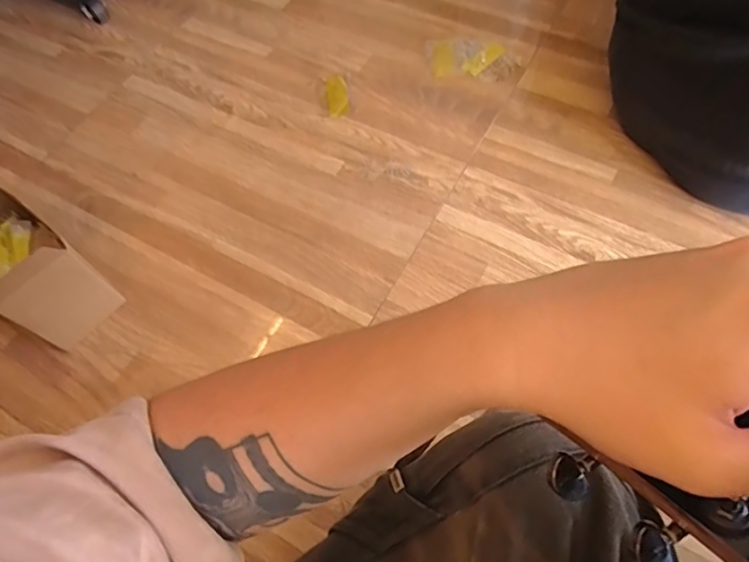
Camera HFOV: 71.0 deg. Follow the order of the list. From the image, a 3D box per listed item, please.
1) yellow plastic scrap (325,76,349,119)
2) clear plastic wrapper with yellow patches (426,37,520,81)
[{"bbox_3d":[-0.059,-0.294,0.836,0.033,0.004,0.084,-9,63,0],"label":"yellow plastic scrap"},{"bbox_3d":[0.157,-0.359,0.844,0.139,0.007,0.084,0,63,5],"label":"clear plastic wrapper with yellow patches"}]

